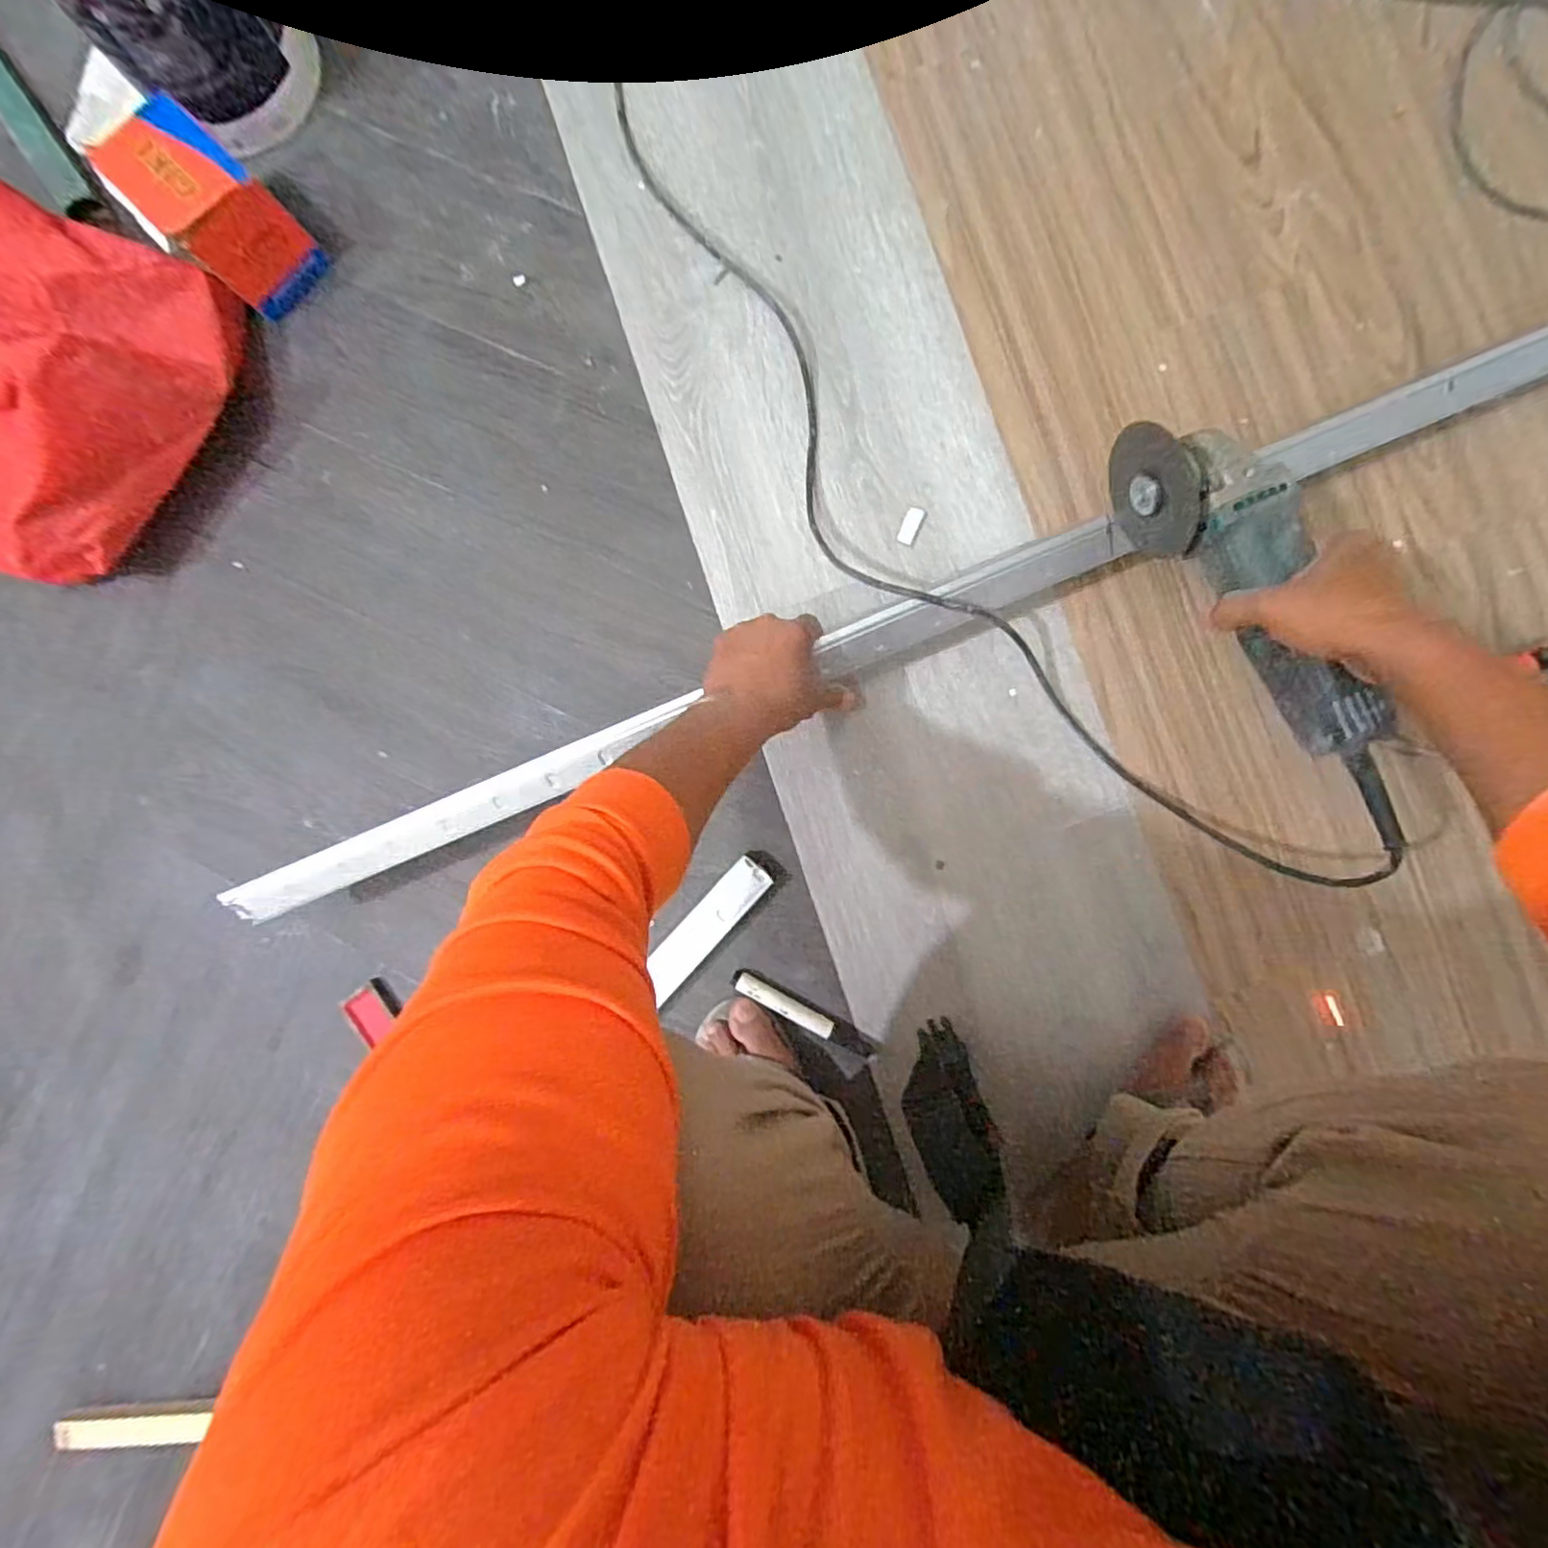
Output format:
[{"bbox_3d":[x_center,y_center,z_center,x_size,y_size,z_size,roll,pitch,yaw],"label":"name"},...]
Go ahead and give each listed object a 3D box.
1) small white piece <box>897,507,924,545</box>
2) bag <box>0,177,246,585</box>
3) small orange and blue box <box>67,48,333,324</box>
[{"bbox_3d":[0.129,-0.235,0.647,0.015,0.008,0.034,22,92,5],"label":"small white piece"},{"bbox_3d":[-0.742,-0.391,0.635,0.351,0.176,0.347,33,93,5],"label":"bag"},{"bbox_3d":[-0.533,-0.533,0.647,0.143,0.131,0.103,45,94,4],"label":"small orange and blue box"}]

